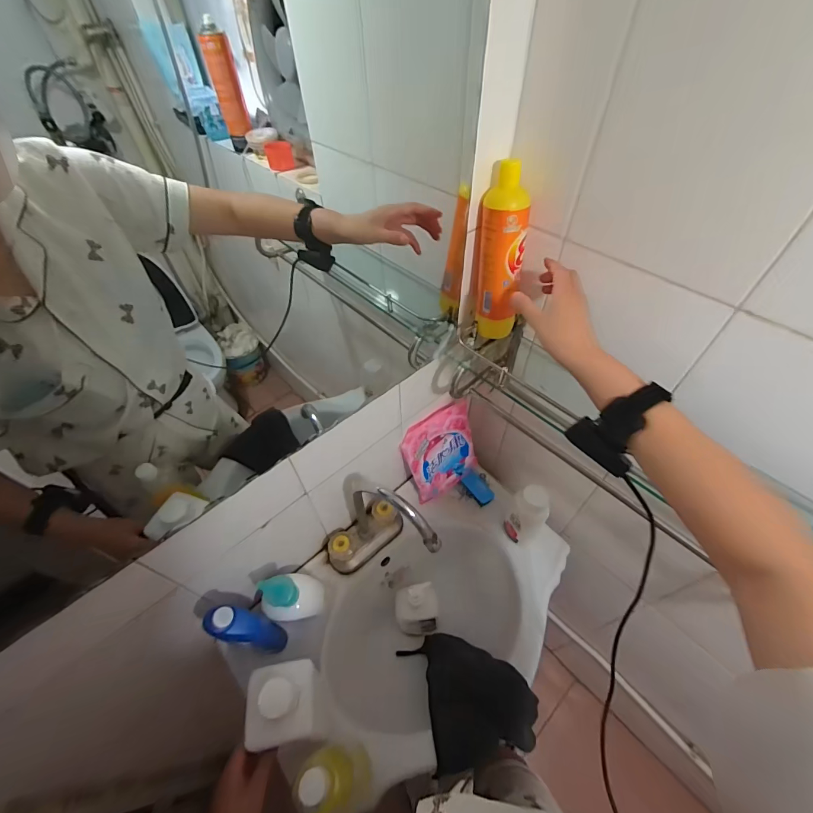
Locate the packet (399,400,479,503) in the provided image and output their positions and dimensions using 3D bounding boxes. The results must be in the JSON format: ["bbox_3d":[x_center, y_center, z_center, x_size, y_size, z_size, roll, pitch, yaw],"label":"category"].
[{"bbox_3d":[0.074,0.099,0.790,0.156,0.209,0.021,-30,38,-19],"label":"packet"}]

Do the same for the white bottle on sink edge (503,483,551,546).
[{"bbox_3d":[0.229,0.212,0.723,0.062,0.161,0.048,31,59,25],"label":"white bottle on sink edge"}]

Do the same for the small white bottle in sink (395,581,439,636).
[{"bbox_3d":[0.022,0.411,0.761,0.083,0.173,0.063,-4,51,0],"label":"small white bottle in sink"}]

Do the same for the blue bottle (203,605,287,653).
[{"bbox_3d":[-0.239,0.339,0.575,0.045,0.221,0.044,-1,51,2],"label":"blue bottle"}]

